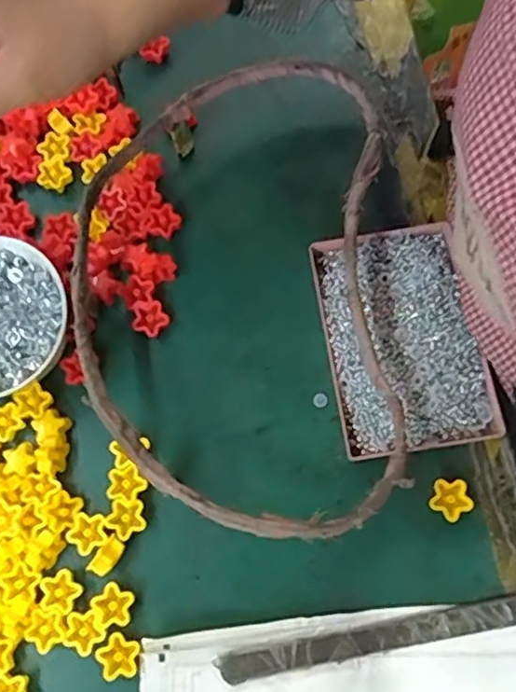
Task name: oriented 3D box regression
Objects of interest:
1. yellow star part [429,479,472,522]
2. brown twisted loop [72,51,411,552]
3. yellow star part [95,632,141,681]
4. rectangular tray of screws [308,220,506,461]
[{"bbox_3d":[0.128,0.102,0.399,0.025,0.014,0.027,18,75,8],"label":"yellow star part"},{"bbox_3d":[-0.017,-0.045,0.401,0.211,0.016,0.332,-1,74,3],"label":"brown twisted loop"},{"bbox_3d":[-0.089,0.196,0.380,0.026,0.007,0.025,9,74,6],"label":"yellow star part"},{"bbox_3d":[0.101,-0.008,0.427,0.103,0.030,0.159,-9,73,0],"label":"rectangular tray of screws"}]

